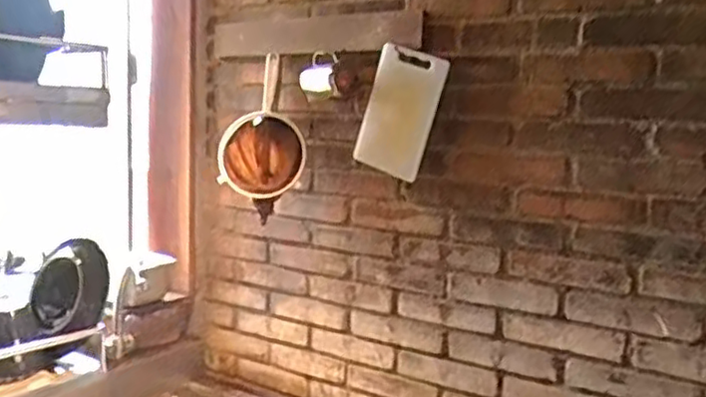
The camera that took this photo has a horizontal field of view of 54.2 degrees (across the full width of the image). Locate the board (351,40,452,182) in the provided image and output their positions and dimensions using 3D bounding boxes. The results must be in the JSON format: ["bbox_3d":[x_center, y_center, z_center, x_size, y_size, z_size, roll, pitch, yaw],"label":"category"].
[{"bbox_3d":[0.092,-0.171,1.375,0.018,0.255,0.178,-12,36,-44],"label":"board"}]

